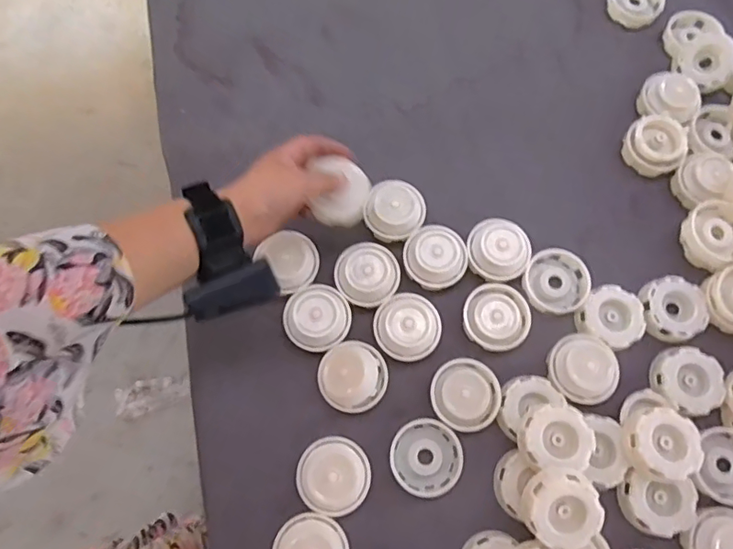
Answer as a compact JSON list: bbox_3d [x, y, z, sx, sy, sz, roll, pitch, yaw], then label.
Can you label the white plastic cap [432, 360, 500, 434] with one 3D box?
[{"bbox_3d":[0.097,0.119,0.515,0.066,0.023,0.070,0,71,0],"label":"white plastic cap"}]

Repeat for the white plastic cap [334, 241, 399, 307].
[{"bbox_3d":[0.001,-0.002,0.542,0.064,0.025,0.064,0,71,0],"label":"white plastic cap"}]

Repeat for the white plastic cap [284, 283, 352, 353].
[{"bbox_3d":[-0.050,0.040,0.526,0.065,0.022,0.071,0,71,0],"label":"white plastic cap"}]

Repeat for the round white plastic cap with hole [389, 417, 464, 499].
[{"bbox_3d":[0.057,0.173,0.493,0.065,0.013,0.068,0,71,0],"label":"round white plastic cap with hole"}]

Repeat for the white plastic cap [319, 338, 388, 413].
[{"bbox_3d":[-0.012,0.097,0.505,0.065,0.047,0.067,0,71,0],"label":"white plastic cap"}]

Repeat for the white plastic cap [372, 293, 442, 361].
[{"bbox_3d":[0.041,0.053,0.529,0.064,0.039,0.065,0,71,0],"label":"white plastic cap"}]

